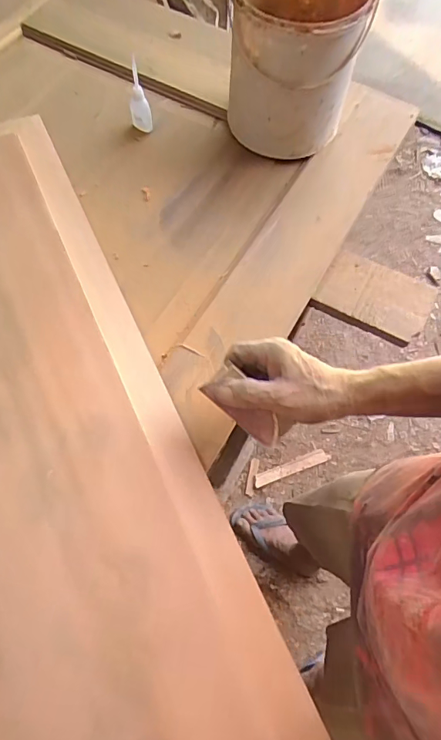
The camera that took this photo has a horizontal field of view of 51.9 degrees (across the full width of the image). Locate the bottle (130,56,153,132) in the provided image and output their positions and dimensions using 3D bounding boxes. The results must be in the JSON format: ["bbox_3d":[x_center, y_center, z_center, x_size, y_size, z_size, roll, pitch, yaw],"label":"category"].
[{"bbox_3d":[-0.120,-0.401,0.670,0.024,0.096,0.027,-24,70,-12],"label":"bottle"}]

